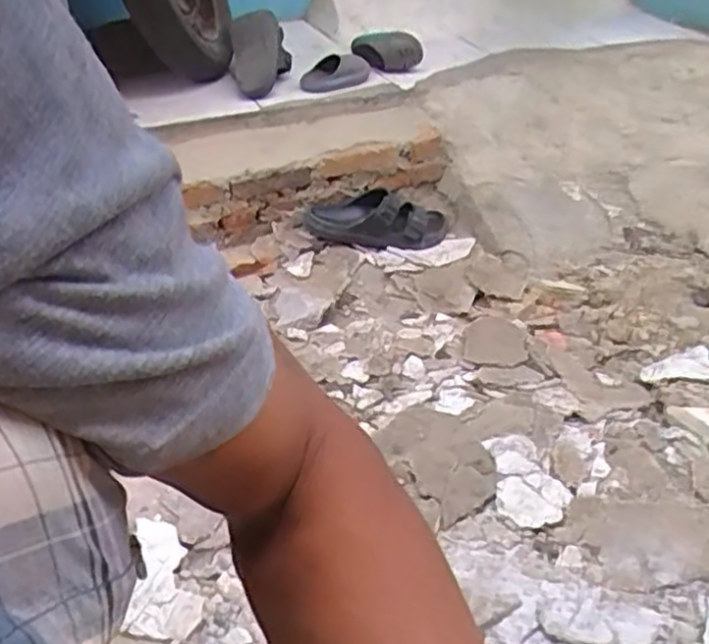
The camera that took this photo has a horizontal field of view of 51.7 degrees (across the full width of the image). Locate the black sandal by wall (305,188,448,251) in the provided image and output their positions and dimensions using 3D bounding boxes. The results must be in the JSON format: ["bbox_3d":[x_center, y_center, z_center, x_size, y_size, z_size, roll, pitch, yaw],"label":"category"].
[{"bbox_3d":[0.043,-0.194,1.347,0.252,0.072,0.122,4,34,6],"label":"black sandal by wall"}]

